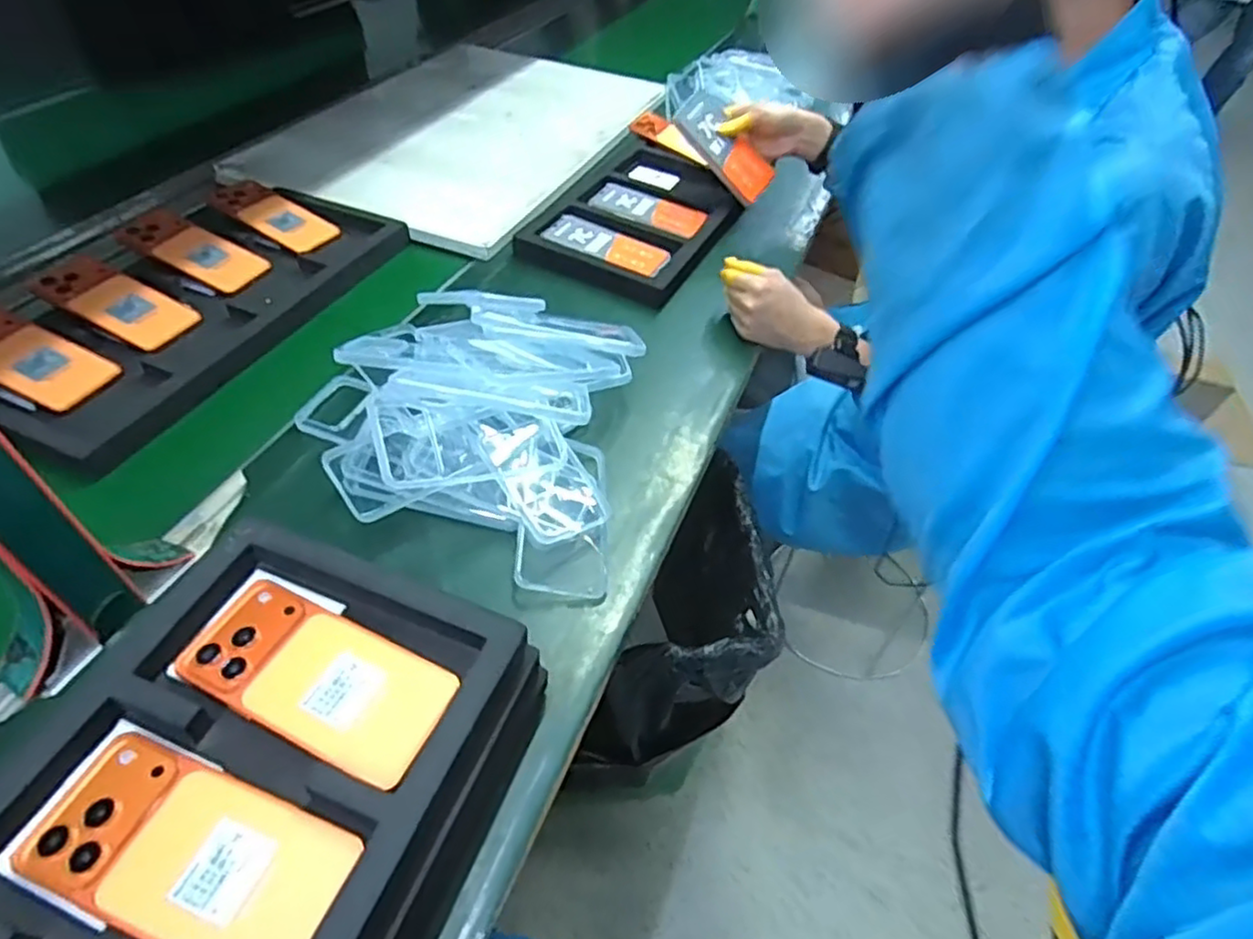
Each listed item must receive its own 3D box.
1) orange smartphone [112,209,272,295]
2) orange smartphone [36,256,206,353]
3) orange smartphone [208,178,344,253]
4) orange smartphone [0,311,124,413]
[{"bbox_3d":[-0.524,-0.267,0.823,0.173,0.010,0.074,26,52,7],"label":"orange smartphone"},{"bbox_3d":[-0.561,-0.186,0.750,0.169,0.008,0.075,27,52,7],"label":"orange smartphone"},{"bbox_3d":[-0.466,-0.337,0.898,0.164,0.007,0.074,30,54,8],"label":"orange smartphone"},{"bbox_3d":[-0.606,-0.114,0.682,0.169,0.013,0.075,23,50,3],"label":"orange smartphone"}]

